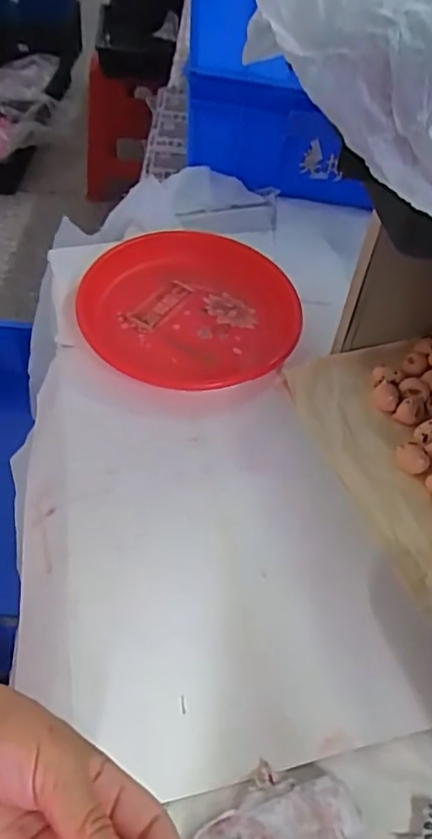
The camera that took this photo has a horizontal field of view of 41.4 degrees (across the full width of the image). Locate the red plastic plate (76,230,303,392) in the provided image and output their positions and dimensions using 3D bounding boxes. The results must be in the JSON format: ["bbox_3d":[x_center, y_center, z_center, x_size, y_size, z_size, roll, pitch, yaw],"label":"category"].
[{"bbox_3d":[-0.020,-0.127,0.634,0.224,0.041,0.233,2,49,-2],"label":"red plastic plate"}]

